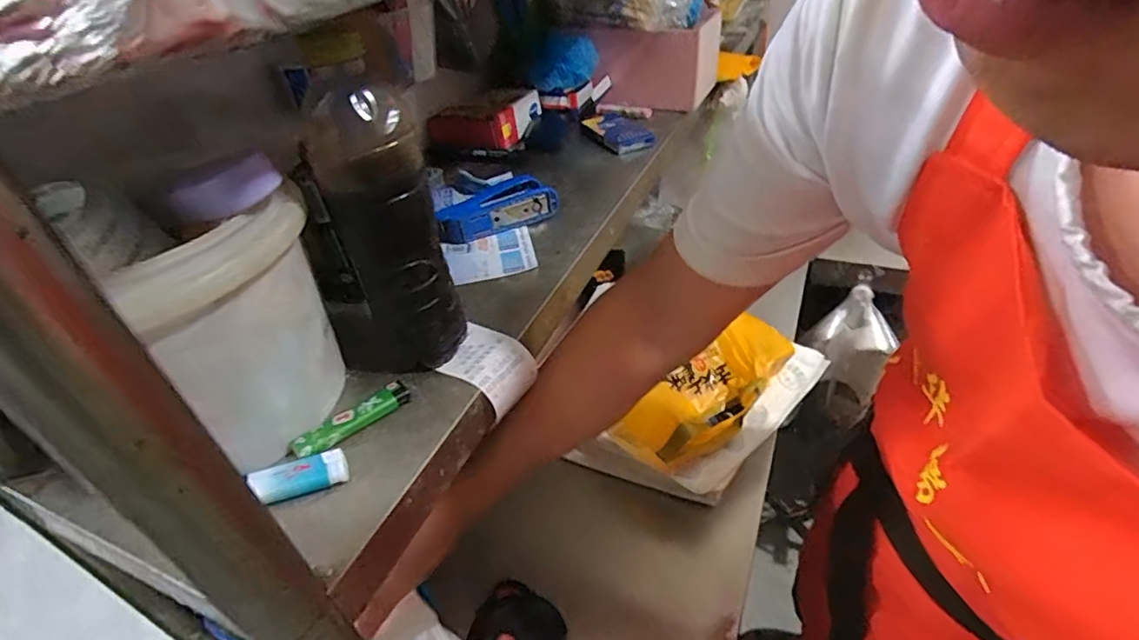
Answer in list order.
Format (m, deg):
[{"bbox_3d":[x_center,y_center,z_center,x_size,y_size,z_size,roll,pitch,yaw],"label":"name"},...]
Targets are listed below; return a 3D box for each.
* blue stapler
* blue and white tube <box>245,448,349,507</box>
[{"bbox_3d":[-0.076,-0.114,0.574,0.122,0.033,0.044,-21,41,-18],"label":"blue stapler"},{"bbox_3d":[-0.165,0.094,0.339,0.057,0.011,0.024,-16,39,-13],"label":"blue and white tube"}]

